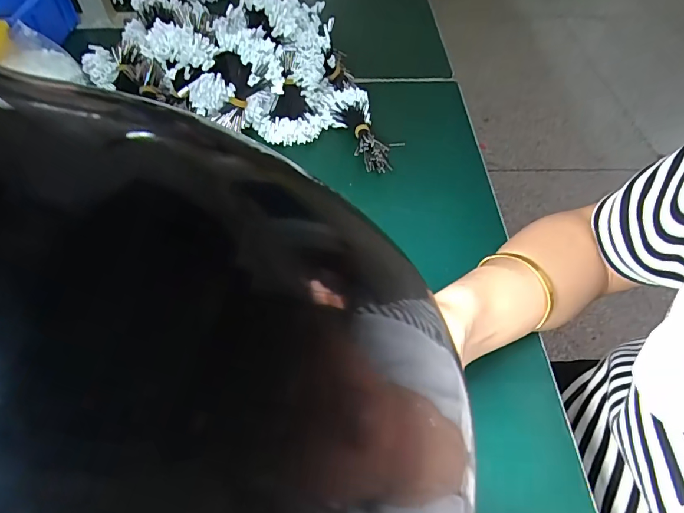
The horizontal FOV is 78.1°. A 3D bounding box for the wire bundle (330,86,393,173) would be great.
[{"bbox_3d":[0.018,-0.126,0.423,0.041,0.040,0.087,-14,56,-11],"label":"wire bundle"}]

